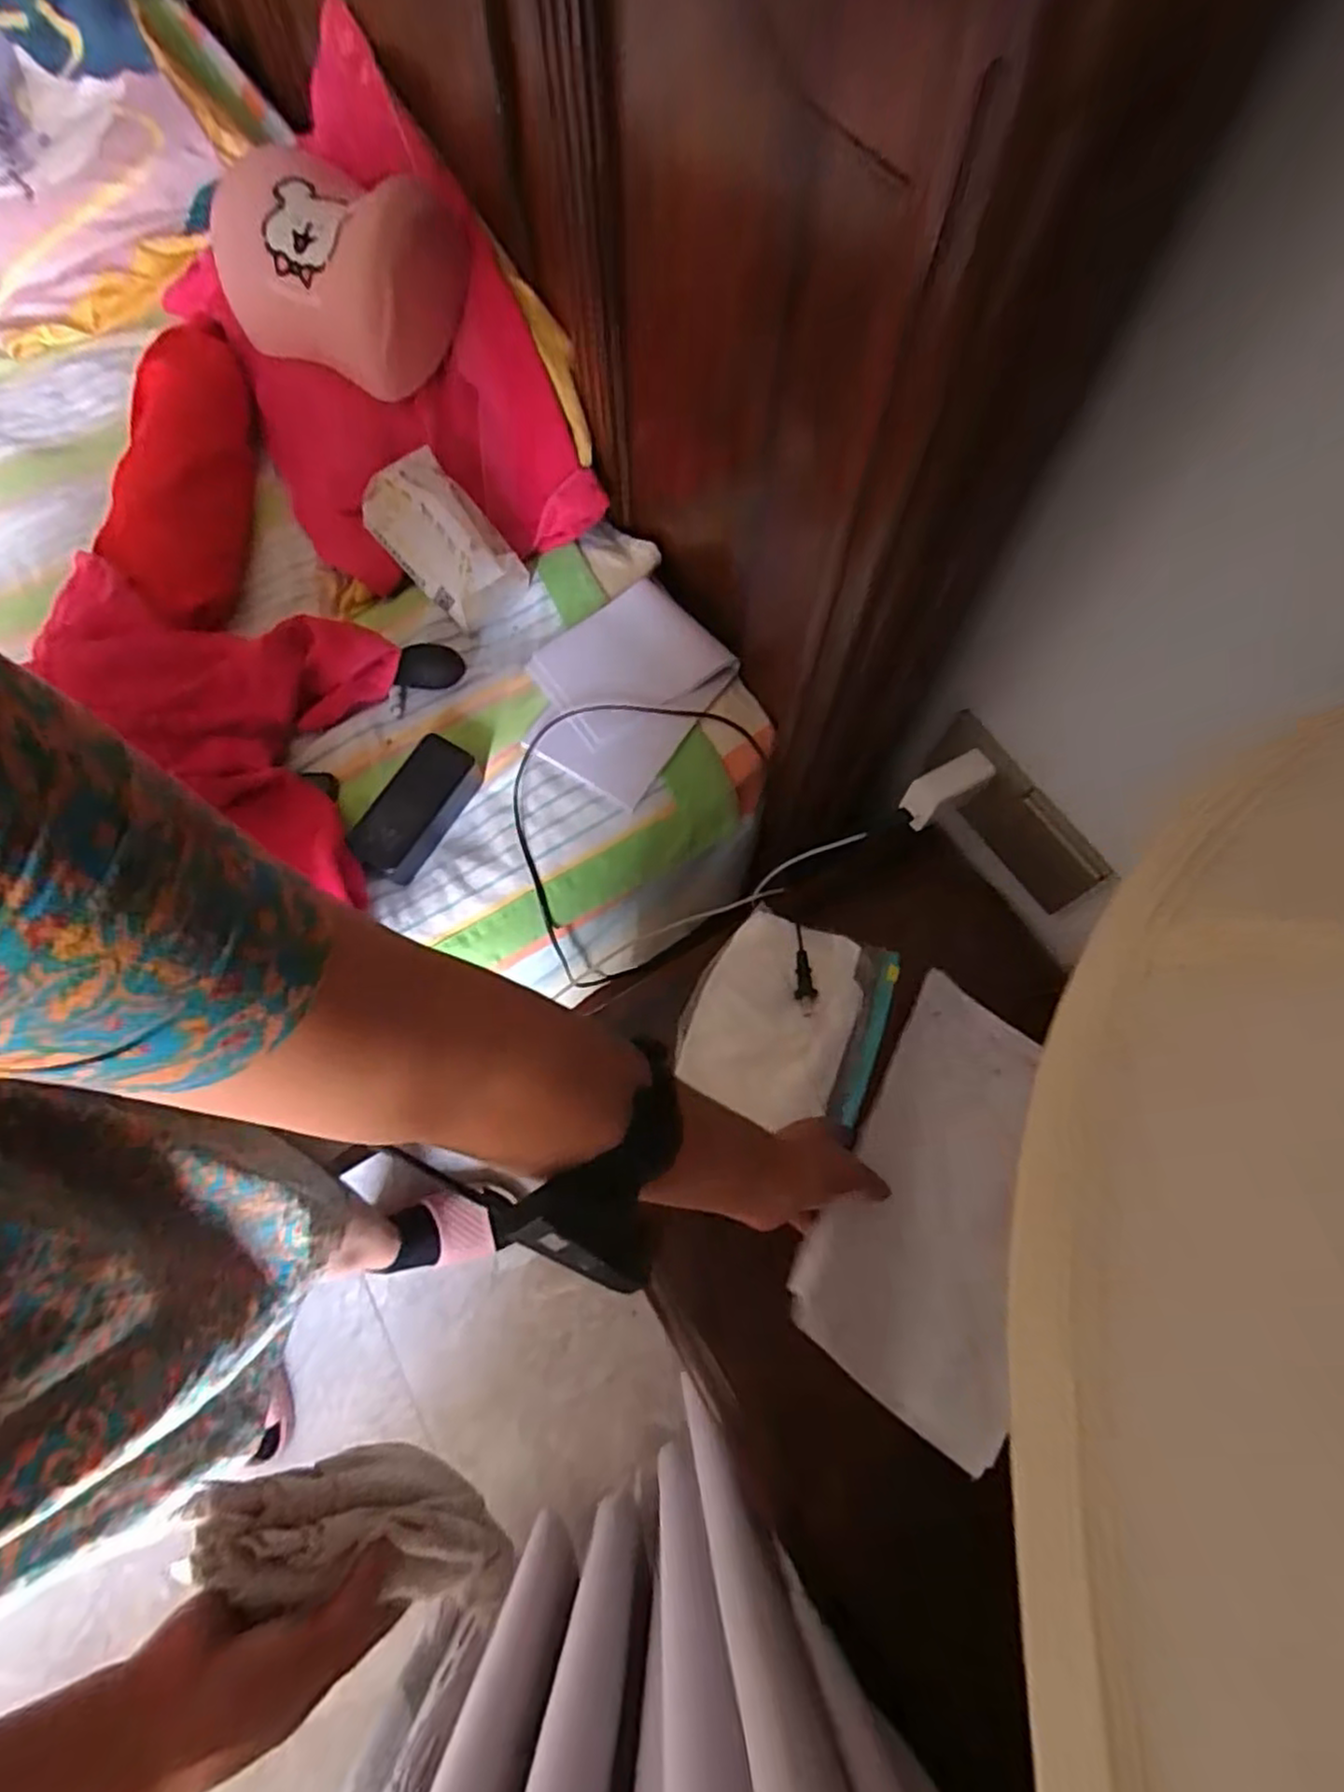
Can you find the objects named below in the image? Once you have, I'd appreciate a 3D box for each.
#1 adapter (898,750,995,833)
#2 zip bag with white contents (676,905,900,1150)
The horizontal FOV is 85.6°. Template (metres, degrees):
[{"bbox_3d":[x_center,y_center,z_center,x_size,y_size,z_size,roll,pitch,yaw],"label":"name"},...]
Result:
[{"bbox_3d":[0.224,-0.090,0.595,0.077,0.026,0.029,-35,69,13],"label":"adapter"},{"bbox_3d":[0.103,0.104,0.628,0.157,0.033,0.168,21,69,9],"label":"zip bag with white contents"}]

